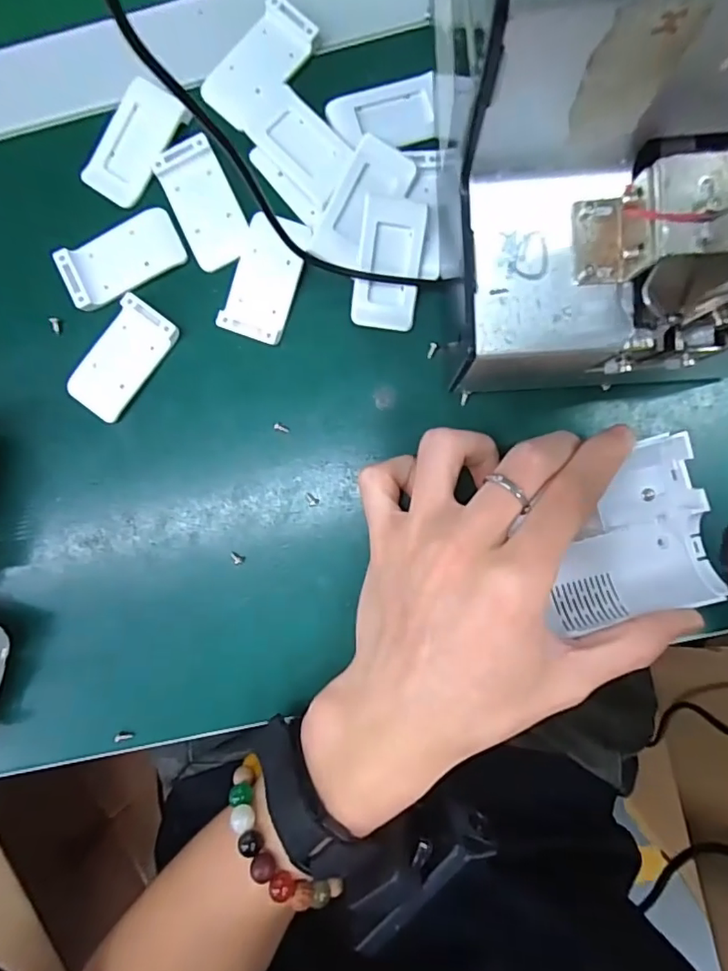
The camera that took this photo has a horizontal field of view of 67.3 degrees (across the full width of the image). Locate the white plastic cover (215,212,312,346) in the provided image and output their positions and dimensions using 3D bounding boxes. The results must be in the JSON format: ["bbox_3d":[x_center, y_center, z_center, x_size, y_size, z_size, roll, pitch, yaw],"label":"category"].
[{"bbox_3d":[-0.044,-0.095,0.248,0.028,0.006,0.056,19,91,3],"label":"white plastic cover"}]

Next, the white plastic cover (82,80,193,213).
[{"bbox_3d":[-0.108,-0.160,0.255,0.029,0.006,0.055,34,92,3],"label":"white plastic cover"}]

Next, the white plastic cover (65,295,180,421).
[{"bbox_3d":[-0.112,-0.058,0.253,0.028,0.007,0.055,36,92,2],"label":"white plastic cover"}]

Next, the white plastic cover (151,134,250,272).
[{"bbox_3d":[-0.073,-0.129,0.250,0.029,0.004,0.055,-23,89,3],"label":"white plastic cover"}]

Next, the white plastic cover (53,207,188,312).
[{"bbox_3d":[-0.112,-0.105,0.252,0.055,0.007,0.029,-26,89,3],"label":"white plastic cover"}]

